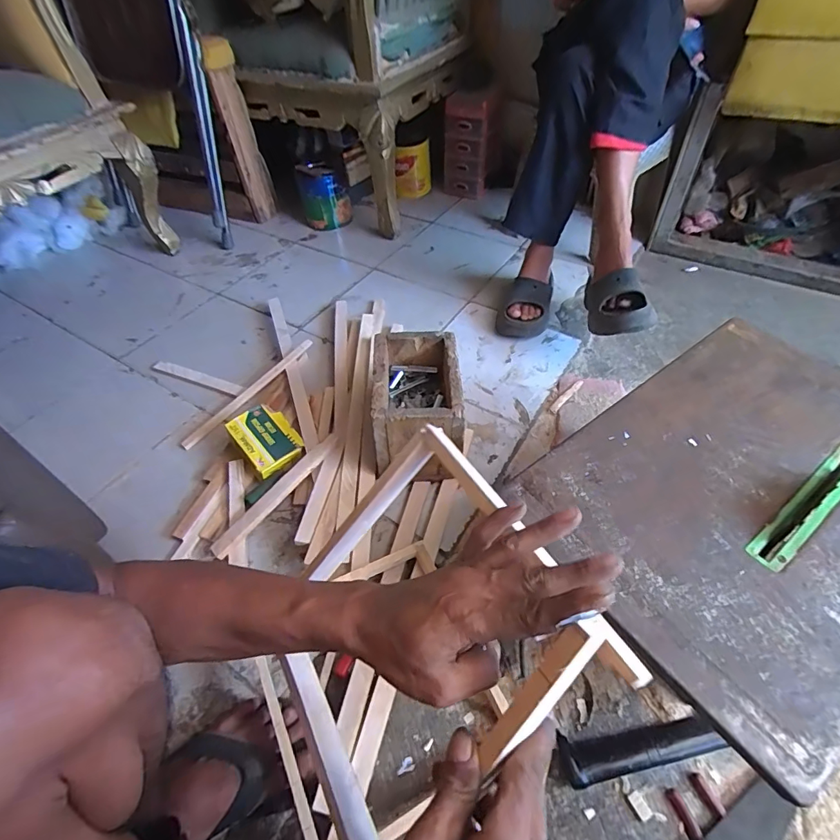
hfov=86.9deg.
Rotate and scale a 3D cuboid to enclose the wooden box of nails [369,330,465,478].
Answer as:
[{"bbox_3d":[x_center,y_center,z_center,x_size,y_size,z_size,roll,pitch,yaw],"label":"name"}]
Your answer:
[{"bbox_3d":[-0.002,-0.016,0.762,0.133,0.185,0.195,-3,51,1],"label":"wooden box of nails"}]

